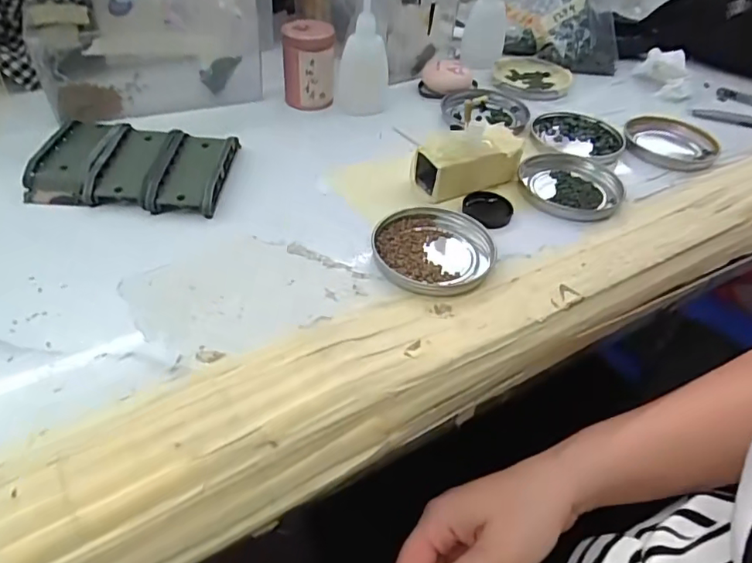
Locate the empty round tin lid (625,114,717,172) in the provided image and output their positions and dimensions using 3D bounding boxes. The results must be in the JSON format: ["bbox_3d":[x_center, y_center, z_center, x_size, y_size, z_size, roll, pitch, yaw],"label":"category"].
[{"bbox_3d":[0.261,-0.121,0.495,0.076,0.010,0.087,19,44,15],"label":"empty round tin lid"}]

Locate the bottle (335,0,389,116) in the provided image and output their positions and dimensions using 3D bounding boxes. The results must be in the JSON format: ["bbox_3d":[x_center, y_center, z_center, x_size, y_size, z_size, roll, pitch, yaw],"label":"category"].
[{"bbox_3d":[-0.011,-0.203,0.486,0.047,0.118,0.039,1,43,-3],"label":"bottle"}]

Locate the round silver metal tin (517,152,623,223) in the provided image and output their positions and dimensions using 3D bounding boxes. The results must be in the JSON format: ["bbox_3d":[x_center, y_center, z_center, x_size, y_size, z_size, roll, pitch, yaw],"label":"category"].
[{"bbox_3d":[0.145,-0.077,0.426,0.070,0.015,0.078,-2,43,-7],"label":"round silver metal tin"}]

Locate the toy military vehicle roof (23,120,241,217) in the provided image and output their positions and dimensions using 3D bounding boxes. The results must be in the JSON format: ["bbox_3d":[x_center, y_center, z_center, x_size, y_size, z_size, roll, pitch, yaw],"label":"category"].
[{"bbox_3d":[-0.173,-0.087,0.406,0.130,0.018,0.093,5,42,1],"label":"toy military vehicle roof"}]

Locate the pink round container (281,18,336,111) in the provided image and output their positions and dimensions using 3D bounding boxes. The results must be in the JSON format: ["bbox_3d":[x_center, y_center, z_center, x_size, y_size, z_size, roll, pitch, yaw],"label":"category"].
[{"bbox_3d":[-0.059,-0.190,0.492,0.044,0.067,0.037,-2,43,-6],"label":"pink round container"}]

